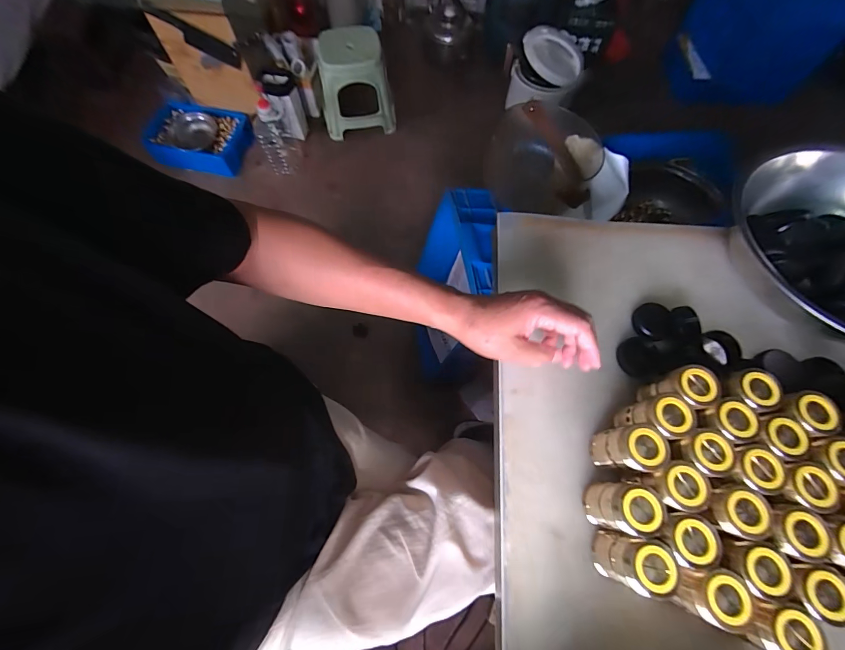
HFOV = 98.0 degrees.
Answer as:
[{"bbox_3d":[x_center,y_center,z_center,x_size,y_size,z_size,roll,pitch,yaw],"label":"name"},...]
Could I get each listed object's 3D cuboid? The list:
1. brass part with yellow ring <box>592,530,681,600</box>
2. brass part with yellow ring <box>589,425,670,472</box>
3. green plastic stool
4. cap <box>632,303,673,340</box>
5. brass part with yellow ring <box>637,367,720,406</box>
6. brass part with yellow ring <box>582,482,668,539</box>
[{"bbox_3d":[0.178,0.205,0.319,0.036,0.078,0.041,22,70,8],"label":"brass part with yellow ring"},{"bbox_3d":[0.192,0.121,0.355,0.039,0.080,0.037,2,68,0],"label":"brass part with yellow ring"},{"bbox_3d":[-0.274,-0.972,1.482,0.290,0.311,0.220,-10,69,-5],"label":"green plastic stool"},{"bbox_3d":[0.265,-0.004,0.422,0.037,0.012,0.042,-5,68,-3],"label":"cap"},{"bbox_3d":[0.256,0.066,0.368,0.039,0.066,0.034,29,71,10],"label":"brass part with yellow ring"},{"bbox_3d":[0.182,0.164,0.334,0.039,0.077,0.039,0,68,-1],"label":"brass part with yellow ring"}]

